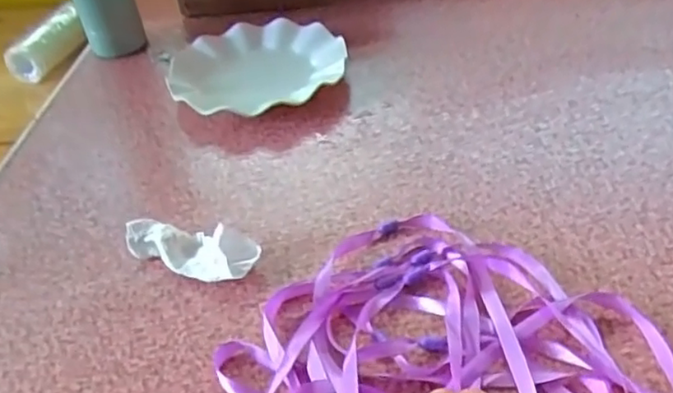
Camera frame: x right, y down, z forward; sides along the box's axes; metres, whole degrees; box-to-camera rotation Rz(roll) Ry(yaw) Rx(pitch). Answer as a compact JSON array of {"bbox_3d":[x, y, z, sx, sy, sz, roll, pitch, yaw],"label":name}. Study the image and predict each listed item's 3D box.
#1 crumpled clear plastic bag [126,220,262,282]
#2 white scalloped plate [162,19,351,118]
[{"bbox_3d":[-0.109,0.038,0.480,0.103,0.026,0.037,15,45,24],"label":"crumpled clear plastic bag"},{"bbox_3d":[-0.083,-0.134,0.681,0.180,0.025,0.180,-4,40,4],"label":"white scalloped plate"}]

